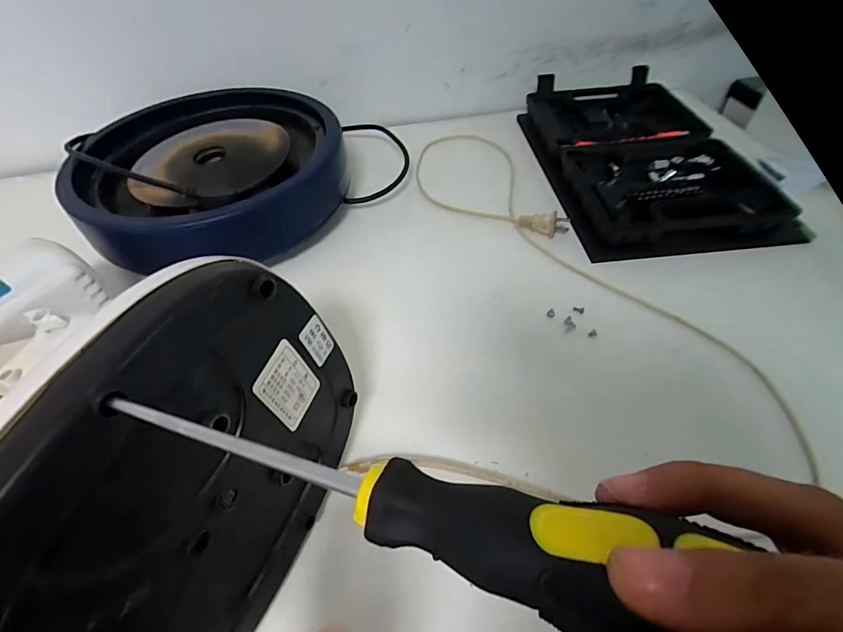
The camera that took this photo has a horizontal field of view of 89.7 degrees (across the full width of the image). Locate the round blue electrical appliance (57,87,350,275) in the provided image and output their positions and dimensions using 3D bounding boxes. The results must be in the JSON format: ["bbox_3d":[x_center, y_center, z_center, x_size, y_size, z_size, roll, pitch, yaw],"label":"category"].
[{"bbox_3d":[-0.239,-0.171,0.514,0.288,0.083,0.265,-1,50,2],"label":"round blue electrical appliance"}]

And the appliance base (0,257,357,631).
[{"bbox_3d":[-0.109,0.090,0.220,0.055,0.199,0.206,14,52,14],"label":"appliance base"}]

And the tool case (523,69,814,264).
[{"bbox_3d":[0.293,-0.213,0.562,0.249,0.050,0.373,-5,50,-2],"label":"tool case"}]

